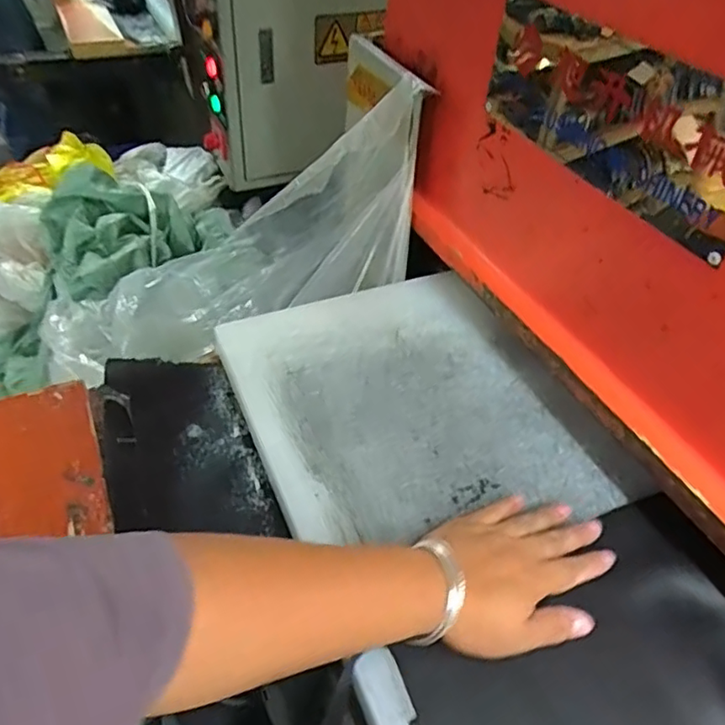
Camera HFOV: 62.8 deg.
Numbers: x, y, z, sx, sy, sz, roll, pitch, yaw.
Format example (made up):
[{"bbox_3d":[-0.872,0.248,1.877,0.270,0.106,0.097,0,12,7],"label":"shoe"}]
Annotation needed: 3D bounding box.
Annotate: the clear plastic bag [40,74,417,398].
[{"bbox_3d":[-0.137,-0.118,0.749,0.527,0.164,0.168,-24,44,17],"label":"clear plastic bag"}]

